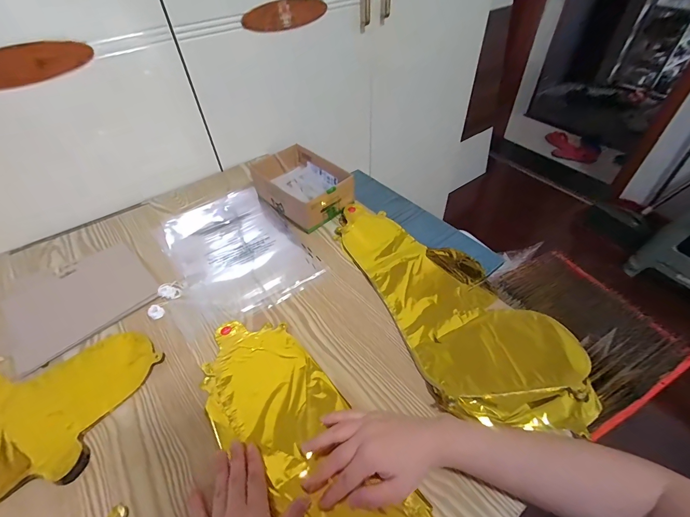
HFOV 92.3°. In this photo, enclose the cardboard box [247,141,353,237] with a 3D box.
[{"bbox_3d":[-0.085,-0.142,0.665,0.131,0.073,0.183,-36,53,-27],"label":"cardboard box"}]

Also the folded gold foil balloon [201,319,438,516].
[{"bbox_3d":[-0.033,0.226,0.364,0.133,0.009,0.427,-31,52,-24],"label":"folded gold foil balloon"}]

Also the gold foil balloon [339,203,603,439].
[{"bbox_3d":[0.139,0.047,0.503,0.202,0.019,0.448,-25,49,-20],"label":"gold foil balloon"}]

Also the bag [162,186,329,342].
[{"bbox_3d":[-0.210,-0.017,0.594,0.232,0.012,0.304,-29,50,-22],"label":"bag"}]

